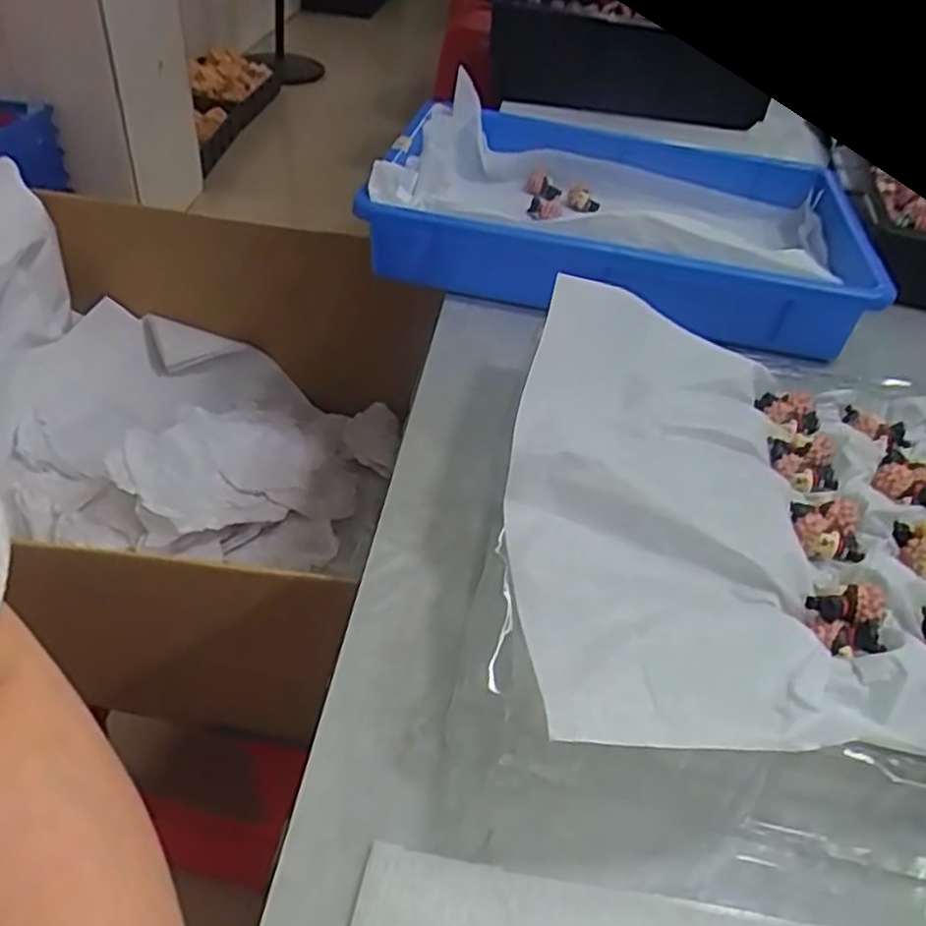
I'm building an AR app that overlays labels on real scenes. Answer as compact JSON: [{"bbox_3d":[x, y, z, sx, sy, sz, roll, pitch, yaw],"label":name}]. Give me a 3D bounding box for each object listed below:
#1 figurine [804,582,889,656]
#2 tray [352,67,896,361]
[{"bbox_3d":[0.164,0.065,0.323,0.031,0.016,0.029,7,41,0],"label":"figurine"},{"bbox_3d":[0.123,-0.198,0.610,0.349,0.076,0.259,12,41,5],"label":"tray"}]

